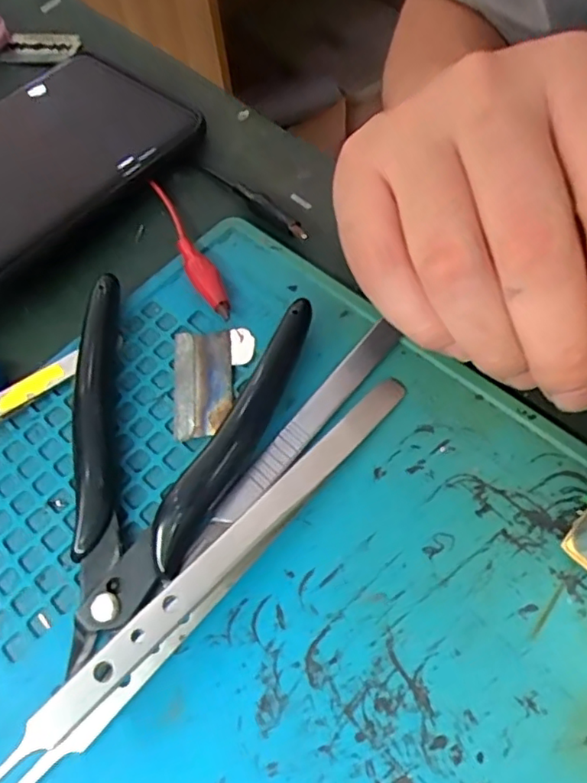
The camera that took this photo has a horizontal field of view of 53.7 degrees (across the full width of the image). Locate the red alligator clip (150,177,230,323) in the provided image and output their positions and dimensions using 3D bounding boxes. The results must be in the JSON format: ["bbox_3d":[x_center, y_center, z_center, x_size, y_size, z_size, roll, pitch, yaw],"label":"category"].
[{"bbox_3d":[-0.039,-0.054,0.212,0.010,0.008,0.076,-25,62,-9],"label":"red alligator clip"}]

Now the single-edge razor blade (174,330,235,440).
[{"bbox_3d":[-0.029,-0.004,0.187,0.019,0.004,0.038,-7,61,1],"label":"single-edge razor blade"}]

